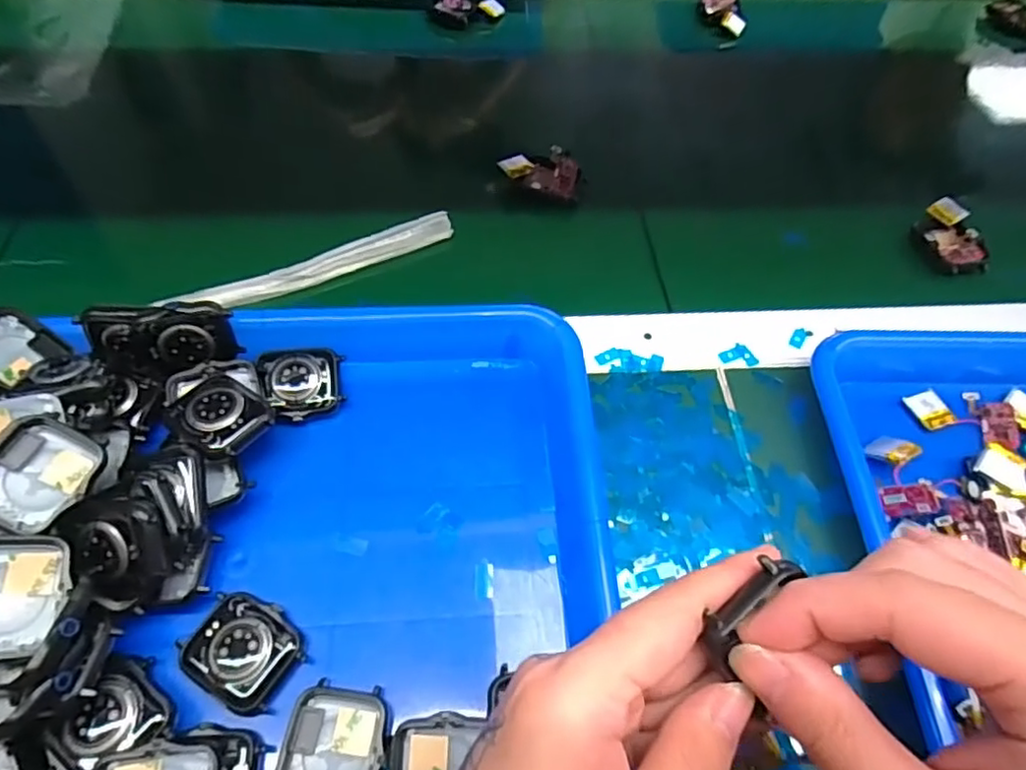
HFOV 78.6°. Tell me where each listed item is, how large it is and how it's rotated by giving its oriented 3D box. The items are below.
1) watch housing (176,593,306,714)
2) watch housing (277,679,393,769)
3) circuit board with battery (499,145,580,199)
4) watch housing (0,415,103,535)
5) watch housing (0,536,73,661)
[{"bbox_3d":[-0.112,0.110,0.261,0.043,0.013,0.037,27,61,15],"label":"watch housing"},{"bbox_3d":[-0.070,0.144,0.245,0.038,0.013,0.046,5,58,2],"label":"watch housing"},{"bbox_3d":[0.021,-0.151,0.437,0.054,0.018,0.030,16,59,9],"label":"circuit board with battery"},{"bbox_3d":[-0.193,0.036,0.252,0.038,0.009,0.043,28,58,-14],"label":"watch housing"},{"bbox_3d":[-0.184,0.076,0.227,0.037,0.013,0.042,8,63,-28],"label":"watch housing"}]

